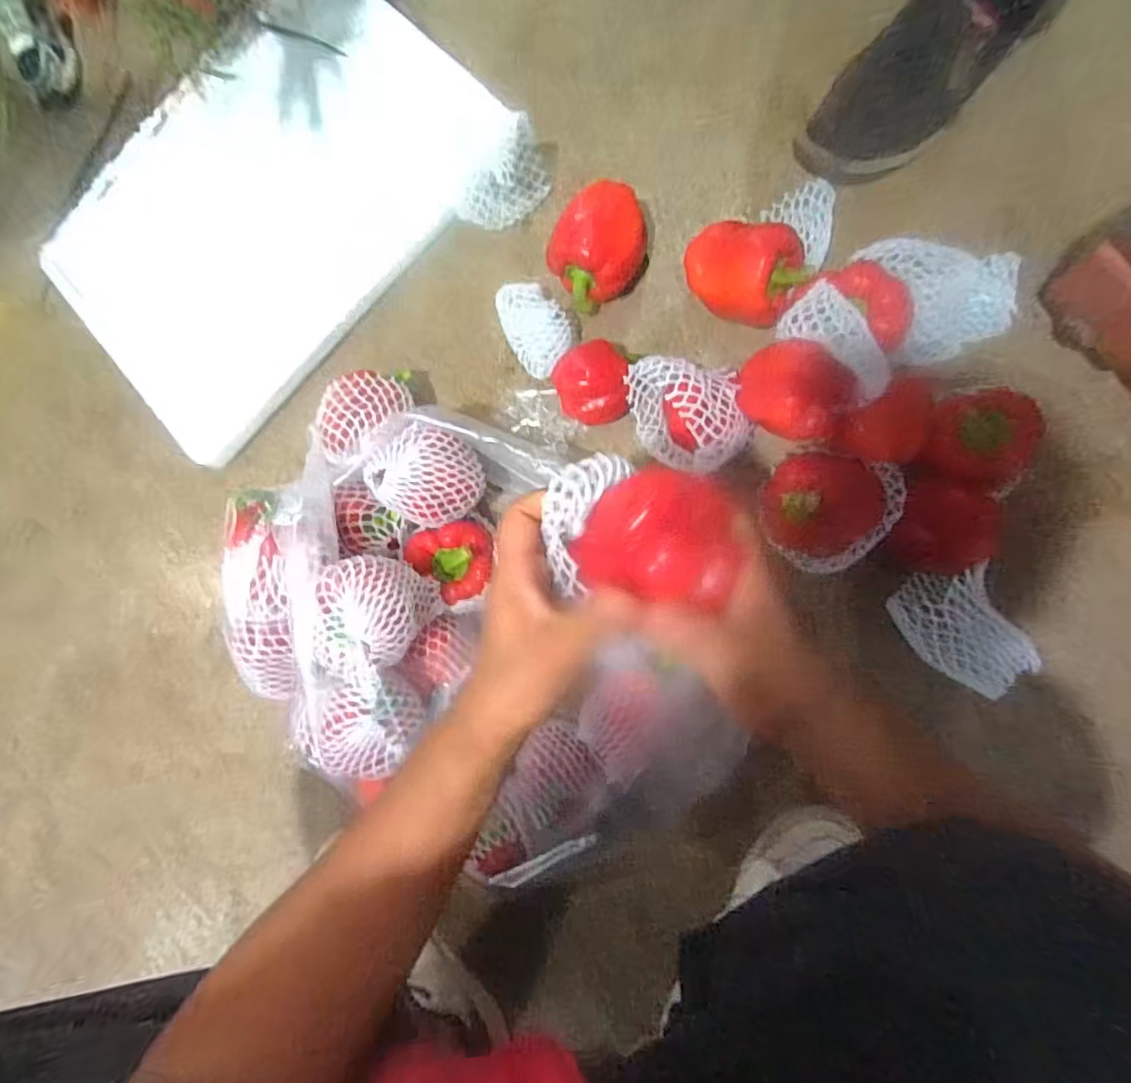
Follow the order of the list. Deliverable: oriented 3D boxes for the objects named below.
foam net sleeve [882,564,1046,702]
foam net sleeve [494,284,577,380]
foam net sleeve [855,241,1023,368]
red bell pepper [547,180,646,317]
[{"bbox_3d":[0.366,0.082,0.517,0.078,0.045,0.127,-37,79,7],"label":"foam net sleeve"},{"bbox_3d":[-0.031,-0.235,0.634,0.065,0.050,0.104,-29,80,9],"label":"foam net sleeve"},{"bbox_3d":[0.353,-0.228,0.527,0.123,0.053,0.118,-9,84,12],"label":"foam net sleeve"},{"bbox_3d":[0.036,-0.307,0.605,0.084,0.086,0.102,35,94,13],"label":"red bell pepper"}]

